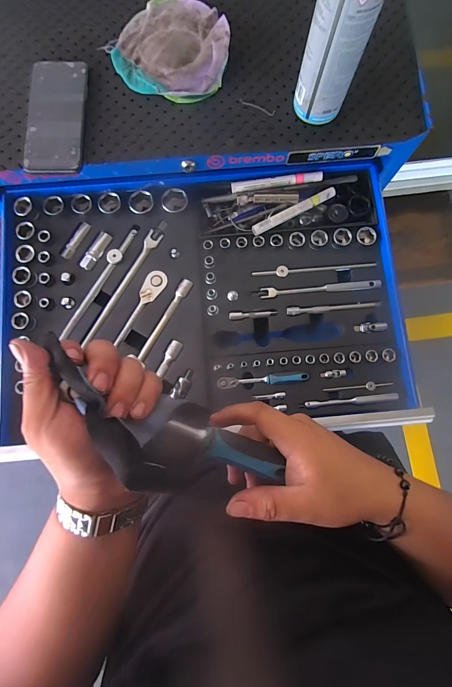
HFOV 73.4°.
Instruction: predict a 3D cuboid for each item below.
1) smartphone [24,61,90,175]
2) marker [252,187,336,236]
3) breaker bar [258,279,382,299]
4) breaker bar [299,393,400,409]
[{"bbox_3d":[-0.227,-0.306,0.408,0.074,0.011,0.159,-1,81,-1],"label":"smartphone"},{"bbox_3d":[0.105,-0.205,0.473,0.143,0.019,0.019,-28,82,-4],"label":"marker"},{"bbox_3d":[0.144,-0.085,0.466,0.185,0.009,0.016,-4,81,-1],"label":"breaker bar"},{"bbox_3d":[0.179,0.084,0.440,0.141,0.010,0.011,-6,81,-1],"label":"breaker bar"}]

